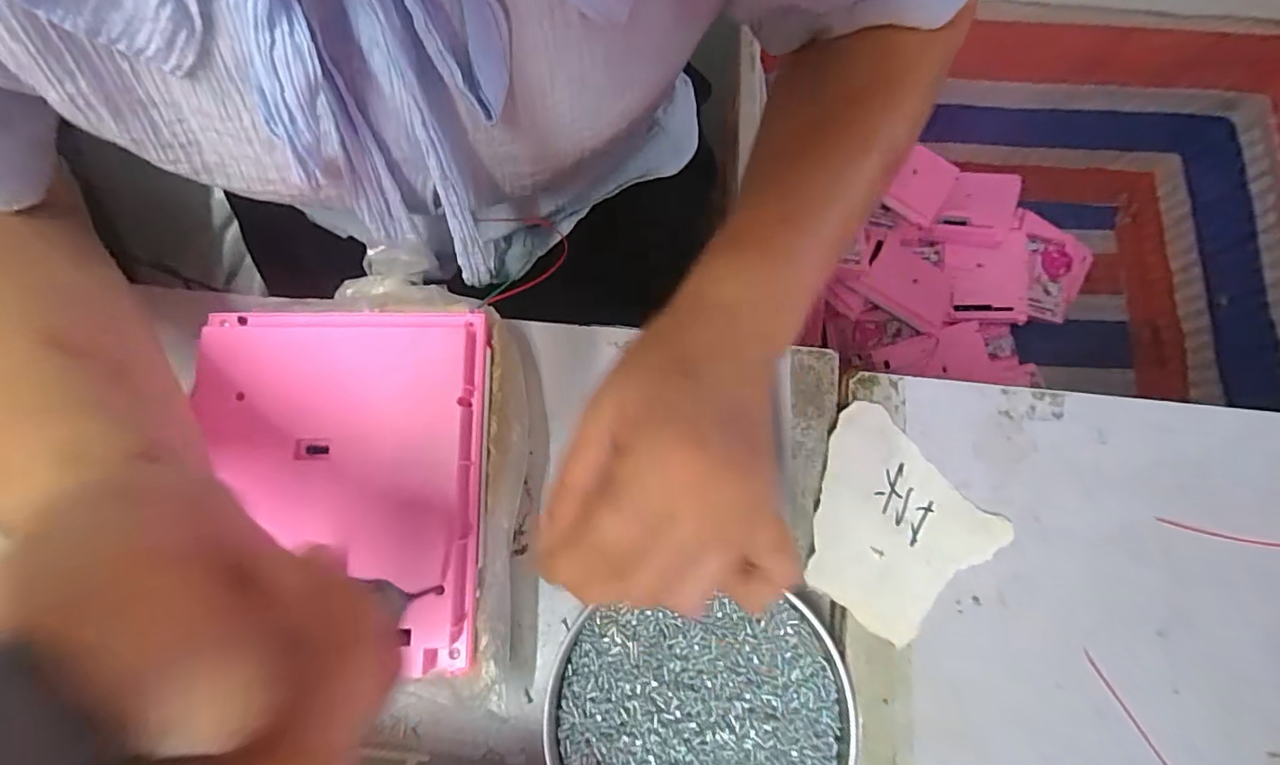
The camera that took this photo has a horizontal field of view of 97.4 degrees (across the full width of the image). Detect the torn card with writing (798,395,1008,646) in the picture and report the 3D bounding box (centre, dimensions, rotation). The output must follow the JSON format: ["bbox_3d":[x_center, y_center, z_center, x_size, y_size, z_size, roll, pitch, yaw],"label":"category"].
[{"bbox_3d":[0.119,0.070,0.280,0.093,0.004,0.085,44,80,8],"label":"torn card with writing"}]

